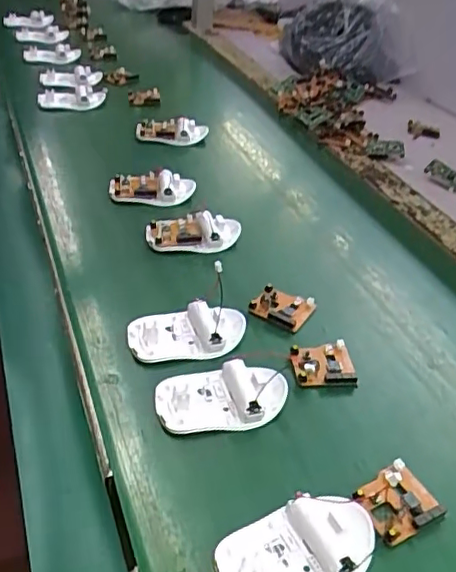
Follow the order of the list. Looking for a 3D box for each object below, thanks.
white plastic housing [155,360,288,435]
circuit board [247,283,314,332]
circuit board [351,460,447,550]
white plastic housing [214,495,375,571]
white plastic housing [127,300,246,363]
[{"bbox_3d":[-0.004,0.080,0.439,0.095,0.017,0.055,-3,37,-11],"label":"white plastic housing"},{"bbox_3d":[0.050,0.018,0.539,0.048,0.009,0.046,22,40,21],"label":"circuit board"},{"bbox_3d":[0.109,0.142,0.385,0.053,0.014,0.043,-14,41,-25],"label":"circuit board"},{"bbox_3d":[0.041,0.156,0.347,0.095,0.017,0.055,-10,39,-20],"label":"white plastic housing"},{"bbox_3d":[-0.034,0.036,0.493,0.096,0.018,0.052,-6,38,-15],"label":"white plastic housing"}]

